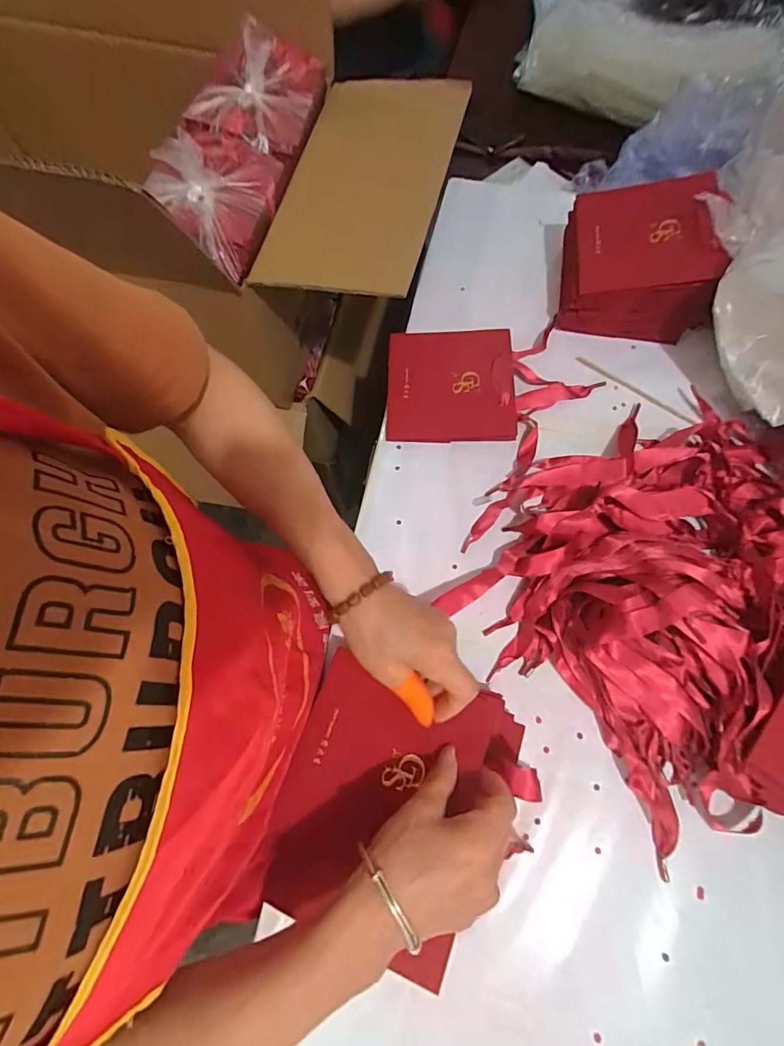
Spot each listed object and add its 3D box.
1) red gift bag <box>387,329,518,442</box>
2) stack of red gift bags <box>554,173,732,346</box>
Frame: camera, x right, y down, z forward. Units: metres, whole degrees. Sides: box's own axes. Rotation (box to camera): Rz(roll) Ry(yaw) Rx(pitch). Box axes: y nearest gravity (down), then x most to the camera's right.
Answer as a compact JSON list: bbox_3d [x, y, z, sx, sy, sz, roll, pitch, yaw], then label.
[{"bbox_3d":[0.065,-0.155,0.517,0.137,0.022,0.137,1,70,3],"label":"red gift bag"},{"bbox_3d":[0.275,-0.297,0.521,0.157,0.098,0.138,12,71,7],"label":"stack of red gift bags"}]

